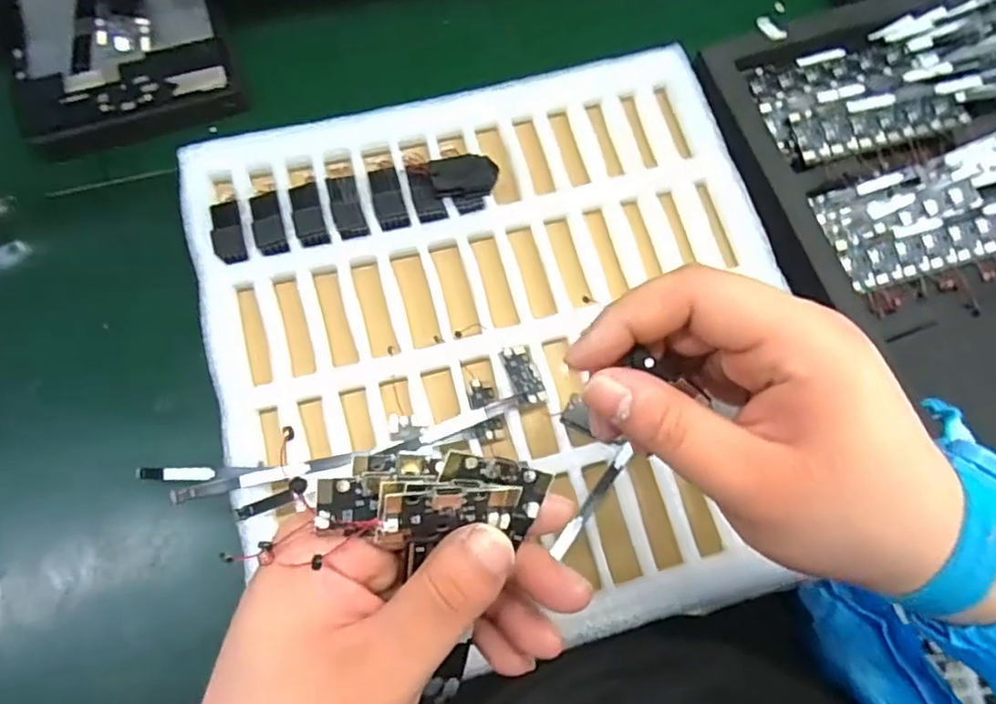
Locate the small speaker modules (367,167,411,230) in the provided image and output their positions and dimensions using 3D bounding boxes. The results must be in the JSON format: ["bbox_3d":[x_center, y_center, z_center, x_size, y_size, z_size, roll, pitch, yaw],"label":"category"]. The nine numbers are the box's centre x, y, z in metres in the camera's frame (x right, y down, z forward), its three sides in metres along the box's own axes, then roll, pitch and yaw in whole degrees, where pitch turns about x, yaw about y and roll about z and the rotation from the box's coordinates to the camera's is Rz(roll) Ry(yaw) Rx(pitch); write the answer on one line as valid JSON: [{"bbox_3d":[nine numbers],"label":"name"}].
[{"bbox_3d":[-0.069,-0.098,0.391,0.019,0.006,0.041,-15,76,-6],"label":"small speaker modules"}]

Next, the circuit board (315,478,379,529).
[{"bbox_3d":[-0.046,0.045,0.189,0.018,0.004,0.015,-1,102,-6],"label":"circuit board"}]

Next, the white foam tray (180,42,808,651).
[{"bbox_3d":[0.001,-0.005,0.387,0.348,0.052,0.345,-14,76,-6],"label":"white foam tray"}]

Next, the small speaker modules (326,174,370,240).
[{"bbox_3d":[-0.094,-0.091,0.387,0.019,0.004,0.042,-17,76,-7],"label":"small speaker modules"}]

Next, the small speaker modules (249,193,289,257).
[{"bbox_3d":[-0.142,-0.080,0.380,0.018,0.004,0.042,-15,76,-6],"label":"small speaker modules"}]

